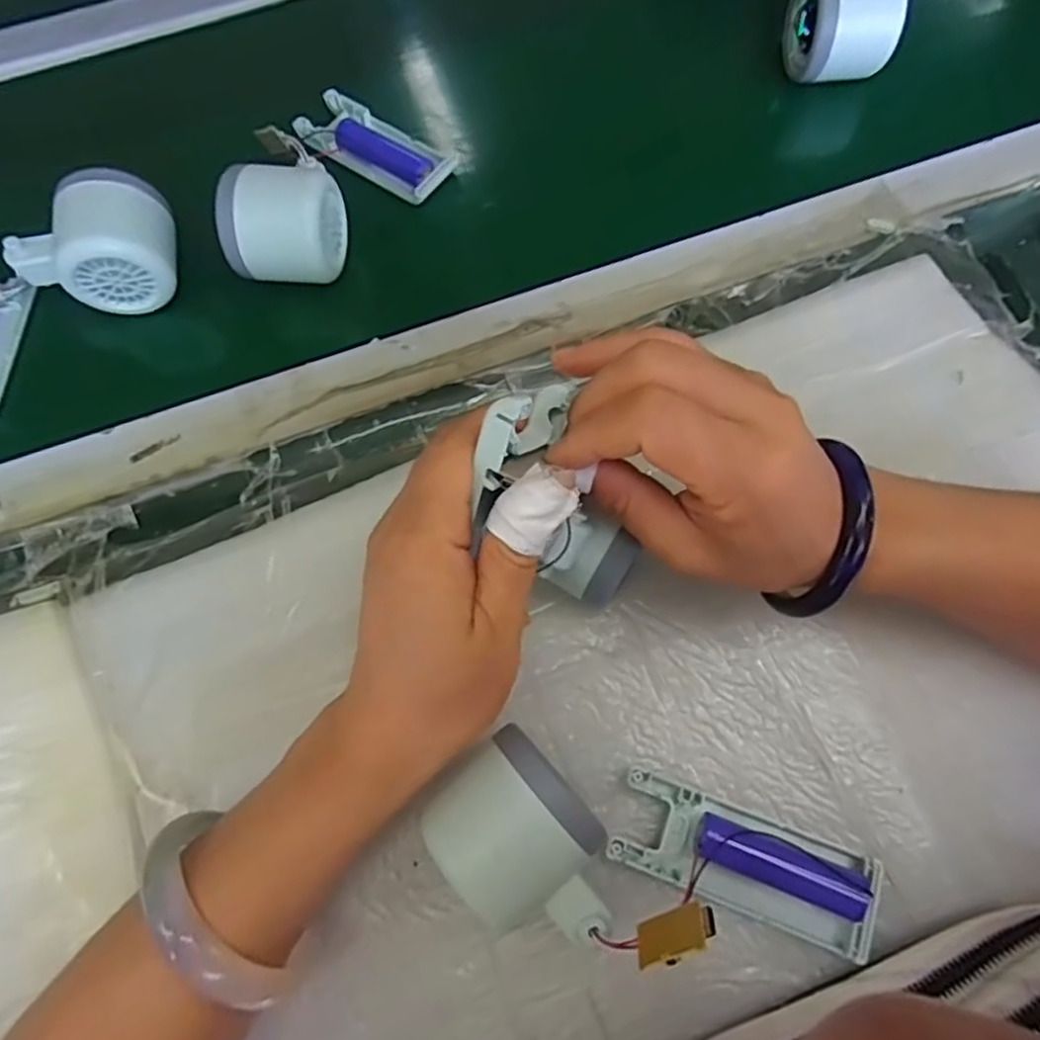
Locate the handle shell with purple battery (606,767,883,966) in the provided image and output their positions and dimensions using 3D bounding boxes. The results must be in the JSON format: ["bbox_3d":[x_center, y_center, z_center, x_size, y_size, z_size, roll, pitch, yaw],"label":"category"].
[{"bbox_3d":[0.091,0.140,0.274,0.102,0.019,0.039,19,71,8],"label":"handle shell with purple battery"}]

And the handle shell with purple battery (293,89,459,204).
[{"bbox_3d":[-0.091,-0.234,0.416,0.104,0.018,0.041,36,74,13],"label":"handle shell with purple battery"}]

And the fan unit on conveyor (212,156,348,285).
[{"bbox_3d":[-0.130,-0.161,0.361,0.056,0.051,0.048,0,70,1],"label":"fan unit on conveyor"}]

